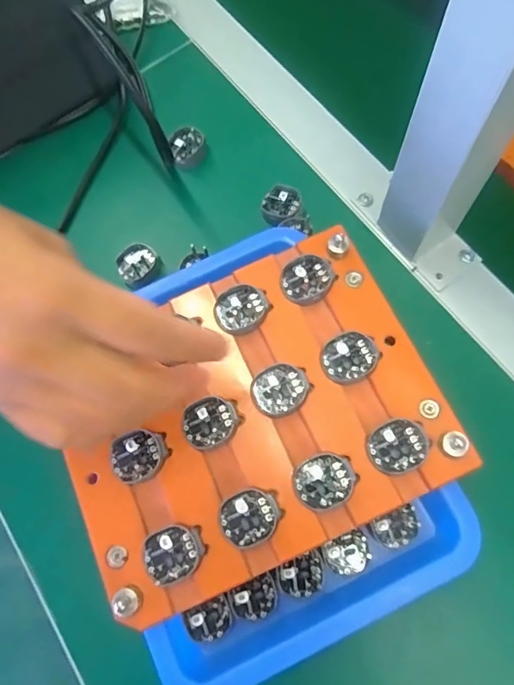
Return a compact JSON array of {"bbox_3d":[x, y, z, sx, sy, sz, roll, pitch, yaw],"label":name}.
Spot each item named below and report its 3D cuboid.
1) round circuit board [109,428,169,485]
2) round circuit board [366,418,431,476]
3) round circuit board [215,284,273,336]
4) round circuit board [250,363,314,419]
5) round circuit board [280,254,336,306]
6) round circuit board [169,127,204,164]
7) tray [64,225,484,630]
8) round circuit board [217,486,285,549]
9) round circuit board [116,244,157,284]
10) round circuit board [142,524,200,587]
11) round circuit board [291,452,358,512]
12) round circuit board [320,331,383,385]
[{"bbox_3d":[-0.061,0.058,0.247,0.025,0.008,0.027,-1,71,3],"label":"round circuit board"},{"bbox_3d":[0.069,0.051,0.238,0.030,0.008,0.025,-21,72,-4],"label":"round circuit board"},{"bbox_3d":[-0.009,-0.019,0.267,0.026,0.006,0.029,38,78,14],"label":"round circuit board"},{"bbox_3d":[0.013,0.025,0.250,0.031,0.008,0.025,-22,72,-4],"label":"round circuit board"},{"bbox_3d":[0.028,-0.035,0.269,0.026,0.004,0.030,42,78,15],"label":"round circuit board"},{"bbox_3d":[-0.052,-0.145,0.352,0.026,0.006,0.023,-44,74,16],"label":"round circuit board"},{"bbox_3d":[-0.005,0.035,0.250,0.187,0.016,0.144,-24,71,-6],"label":"tray"},{"bbox_3d":[-0.003,0.084,0.235,0.030,0.006,0.026,-39,74,-10],"label":"round circuit board"},{"bbox_3d":[-0.081,-0.054,0.328,0.026,0.007,0.023,-23,72,-4],"label":"round circuit board"},{"bbox_3d":[-0.041,0.101,0.231,0.026,0.007,0.025,-1,71,3],"label":"round circuit board"},{"bbox_3d":[0.033,0.068,0.235,0.029,0.006,0.027,-1,71,3],"label":"round circuit board"},{"bbox_3d":[0.049,0.008,0.252,0.029,0.006,0.026,-36,73,-9],"label":"round circuit board"}]

